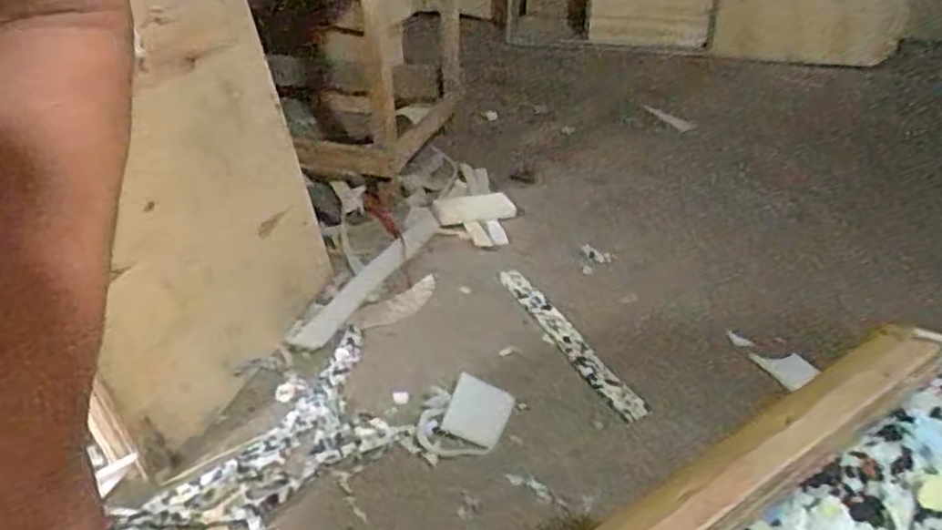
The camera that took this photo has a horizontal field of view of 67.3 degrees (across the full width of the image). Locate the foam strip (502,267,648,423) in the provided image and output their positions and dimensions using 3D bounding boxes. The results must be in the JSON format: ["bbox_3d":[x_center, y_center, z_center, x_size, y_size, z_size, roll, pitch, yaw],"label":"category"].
[{"bbox_3d":[0.164,0.124,1.253,0.050,0.018,0.438,-14,35,-23],"label":"foam strip"}]

